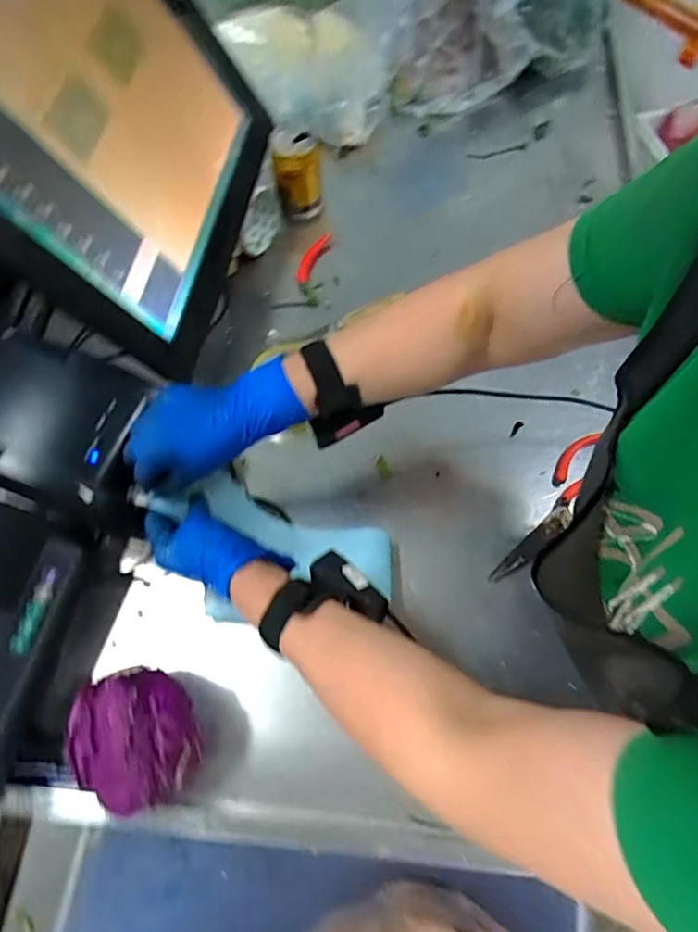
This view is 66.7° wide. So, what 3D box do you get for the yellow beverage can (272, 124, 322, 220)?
[{"bbox_3d":[-0.071,-0.407,0.749,0.065,0.103,0.065,-10,68,-2],"label":"yellow beverage can"}]

